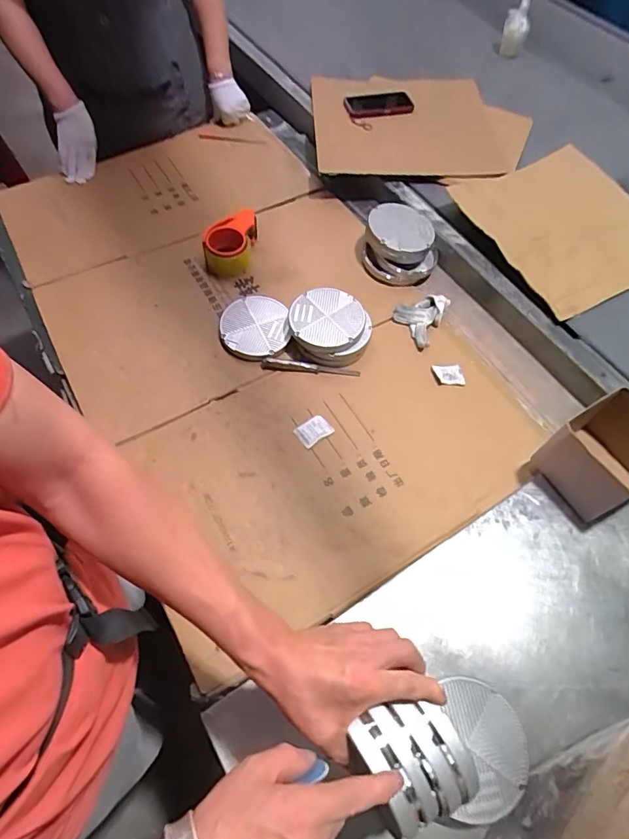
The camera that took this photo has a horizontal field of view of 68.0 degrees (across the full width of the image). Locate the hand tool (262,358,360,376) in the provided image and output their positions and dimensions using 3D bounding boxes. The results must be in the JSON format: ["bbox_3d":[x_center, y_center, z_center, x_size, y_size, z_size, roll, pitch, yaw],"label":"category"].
[{"bbox_3d":[-0.005,-0.094,0.853,0.175,0.022,0.018,7,62,2],"label":"hand tool"}]

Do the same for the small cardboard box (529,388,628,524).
[{"bbox_3d":[0.447,0.057,0.715,0.155,0.106,0.136,-30,67,-17],"label":"small cardboard box"}]

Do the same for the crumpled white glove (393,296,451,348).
[{"bbox_3d":[0.201,-0.201,0.913,0.086,0.028,0.120,26,64,11],"label":"crumpled white glove"}]

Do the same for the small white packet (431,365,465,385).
[{"bbox_3d":[0.246,-0.082,0.856,0.055,0.008,0.037,2,78,4],"label":"small white packet"}]

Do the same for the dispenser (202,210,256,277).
[{"bbox_3d":[-0.169,-0.358,0.946,0.104,0.058,0.129,-3,62,-4],"label":"dispenser"}]

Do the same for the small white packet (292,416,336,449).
[{"bbox_3d":[-0.001,0.018,0.791,0.058,0.011,0.042,-33,68,-18],"label":"small white packet"}]

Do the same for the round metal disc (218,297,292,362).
[{"bbox_3d":[-0.112,-0.176,0.883,0.126,0.022,0.137,1,61,-2],"label":"round metal disc"}]

